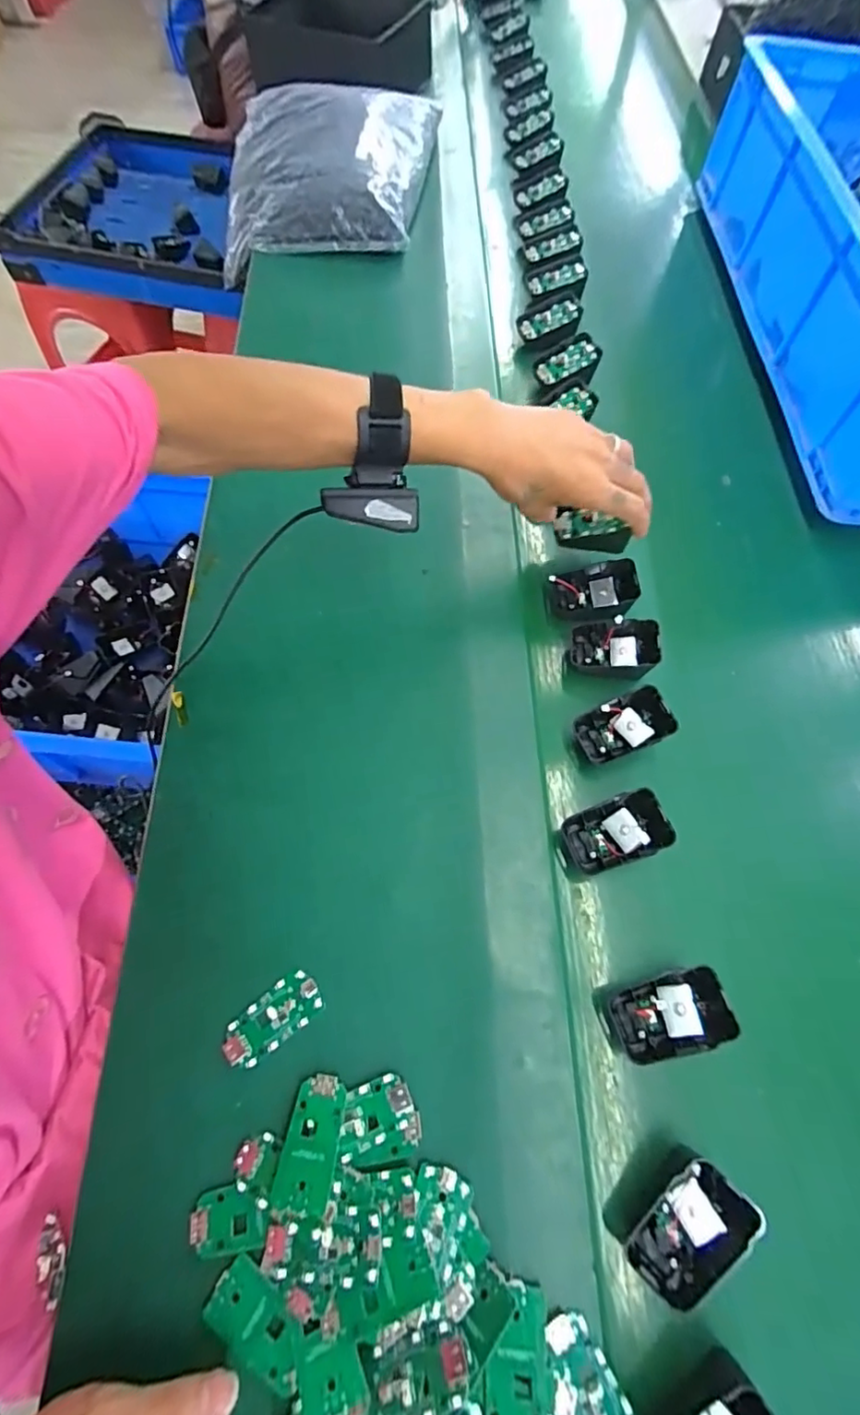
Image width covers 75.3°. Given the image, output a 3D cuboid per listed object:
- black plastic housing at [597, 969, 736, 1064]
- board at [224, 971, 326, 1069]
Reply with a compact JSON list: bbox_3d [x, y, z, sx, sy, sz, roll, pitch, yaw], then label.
[{"bbox_3d":[0.149,0.193,0.350,0.067,0.037,0.047,-13,65,-7],"label":"black plastic housing"},{"bbox_3d":[-0.101,0.201,0.360,0.065,0.004,0.031,-32,70,-18],"label":"board"}]

